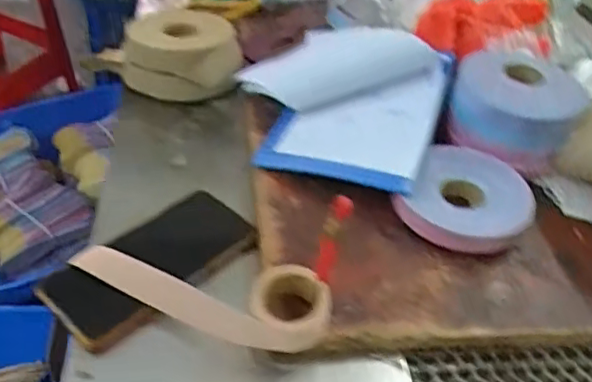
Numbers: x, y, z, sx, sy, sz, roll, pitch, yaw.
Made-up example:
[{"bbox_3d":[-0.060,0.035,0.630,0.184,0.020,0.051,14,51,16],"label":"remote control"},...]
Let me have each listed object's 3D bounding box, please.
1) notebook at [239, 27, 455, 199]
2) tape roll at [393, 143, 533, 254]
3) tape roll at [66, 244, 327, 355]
[{"bbox_3d":[0.040,-0.089,0.593,0.194,0.061,0.191,15,43,9],"label":"notebook"},{"bbox_3d":[0.147,0.009,0.529,0.100,0.035,0.099,28,46,22],"label":"tape roll"},{"bbox_3d":[-0.074,0.076,0.441,0.199,0.048,0.056,12,42,5],"label":"tape roll"}]

